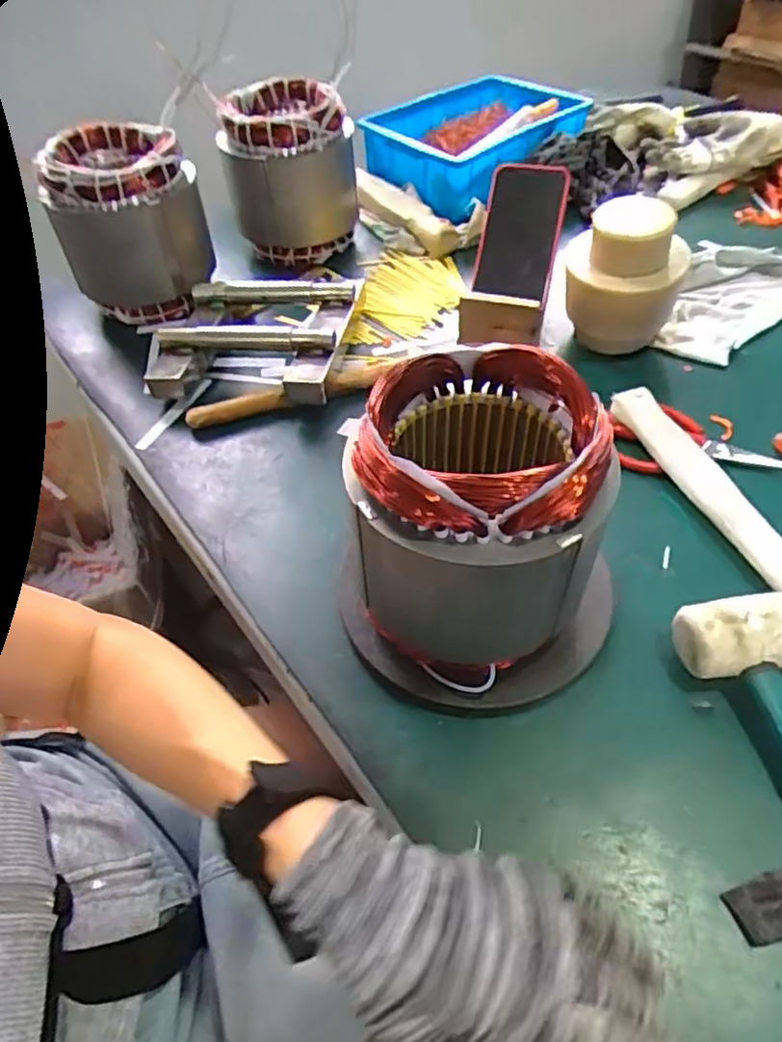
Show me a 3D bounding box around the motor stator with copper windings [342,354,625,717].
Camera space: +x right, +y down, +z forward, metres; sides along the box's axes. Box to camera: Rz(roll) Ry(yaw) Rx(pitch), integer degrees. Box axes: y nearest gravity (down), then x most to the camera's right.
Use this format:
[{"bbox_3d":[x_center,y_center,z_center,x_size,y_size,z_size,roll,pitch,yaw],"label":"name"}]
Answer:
[{"bbox_3d":[0.045,0.014,0.408,0.152,0.188,0.154,-2,49,2],"label":"motor stator with copper windings"}]

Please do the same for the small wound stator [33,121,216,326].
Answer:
[{"bbox_3d":[-0.275,-0.316,0.688,0.143,0.153,0.125,-19,51,-12],"label":"small wound stator"}]

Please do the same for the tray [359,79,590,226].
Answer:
[{"bbox_3d":[0.109,-0.524,0.887,0.236,0.074,0.295,27,56,25],"label":"tray"}]

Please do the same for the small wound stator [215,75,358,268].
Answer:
[{"bbox_3d":[-0.115,-0.403,0.755,0.139,0.154,0.121,4,50,8],"label":"small wound stator"}]

